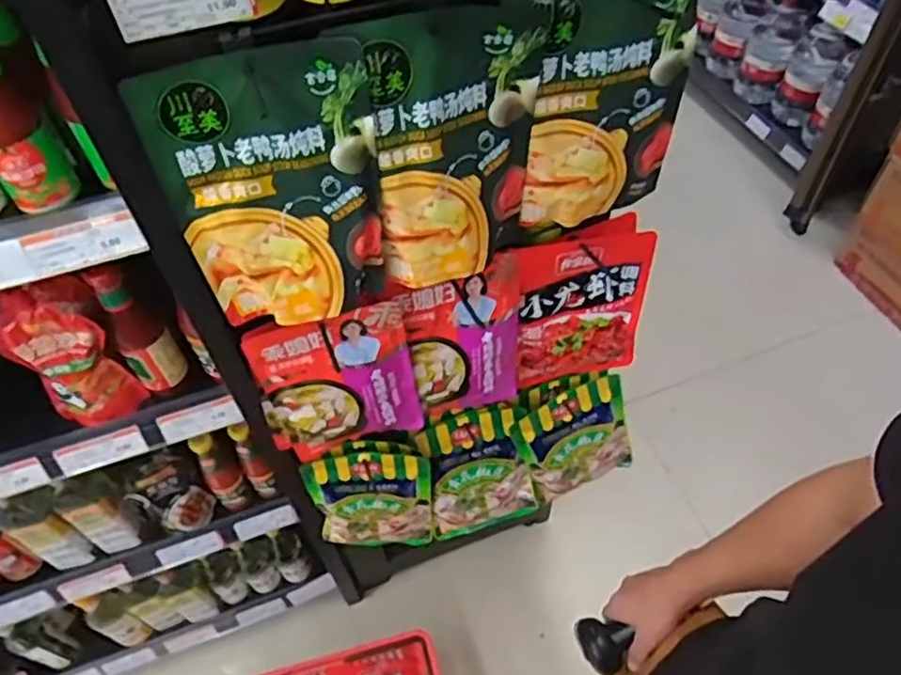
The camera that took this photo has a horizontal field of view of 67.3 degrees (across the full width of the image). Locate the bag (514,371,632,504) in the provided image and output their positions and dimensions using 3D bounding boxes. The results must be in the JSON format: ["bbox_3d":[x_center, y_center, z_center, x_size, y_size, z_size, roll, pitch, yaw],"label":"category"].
[{"bbox_3d":[0.199,0.164,1.066,0.169,0.220,0.025,-26,39,-1],"label":"bag"}]

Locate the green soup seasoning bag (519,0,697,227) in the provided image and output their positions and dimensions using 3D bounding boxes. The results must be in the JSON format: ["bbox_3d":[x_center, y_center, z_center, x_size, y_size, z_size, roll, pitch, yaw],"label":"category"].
[{"bbox_3d":[0.145,-0.220,0.634,0.157,0.255,0.030,-15,47,-5],"label":"green soup seasoning bag"}]

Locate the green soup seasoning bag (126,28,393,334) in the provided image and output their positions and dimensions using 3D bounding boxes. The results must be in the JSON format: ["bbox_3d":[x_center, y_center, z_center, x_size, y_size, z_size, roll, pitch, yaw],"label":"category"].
[{"bbox_3d":[-0.148,-0.116,0.584,0.174,0.253,0.022,-13,44,-8],"label":"green soup seasoning bag"}]

